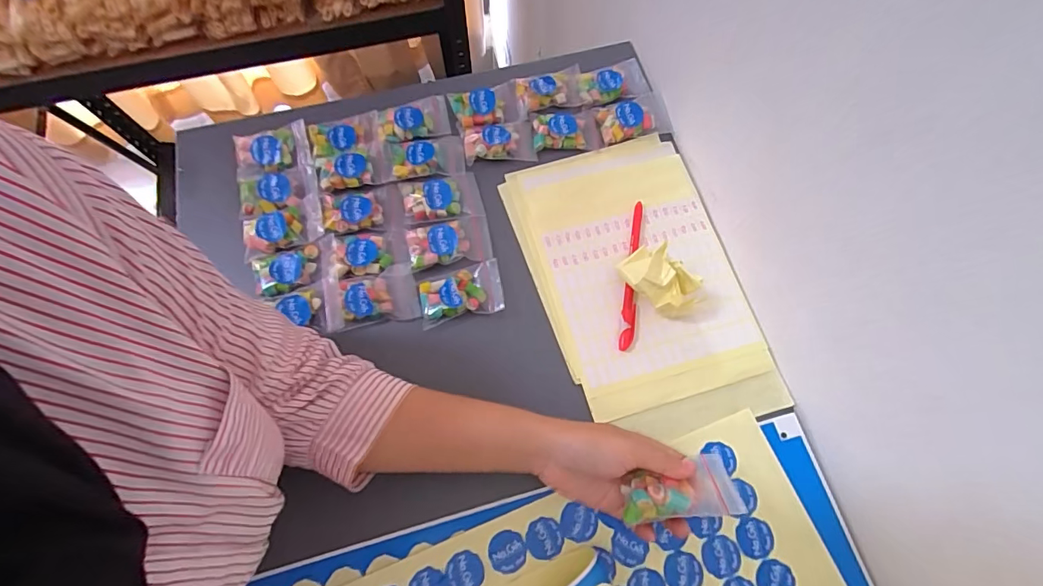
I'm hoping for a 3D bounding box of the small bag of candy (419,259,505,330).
[{"bbox_3d":[-0.054,-0.001,0.404,0.074,0.015,0.047,-13,71,-5],"label":"small bag of candy"}]

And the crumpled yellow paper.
[{"bbox_3d":[0.116,-0.011,0.396,0.047,0.040,0.064,-40,76,-13],"label":"crumpled yellow paper"}]

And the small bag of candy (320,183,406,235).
[{"bbox_3d":[-0.152,-0.079,0.435,0.072,0.014,0.047,-8,71,-4],"label":"small bag of candy"}]

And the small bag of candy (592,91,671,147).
[{"bbox_3d":[0.112,-0.180,0.470,0.073,0.013,0.045,-12,71,-5],"label":"small bag of candy"}]

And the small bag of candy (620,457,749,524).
[{"bbox_3d":[0.109,0.136,0.315,0.075,0.024,0.035,-9,71,-2],"label":"small bag of candy"}]

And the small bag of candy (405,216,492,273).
[{"bbox_3d":[-0.067,-0.049,0.421,0.075,0.012,0.047,-11,71,-5],"label":"small bag of candy"}]

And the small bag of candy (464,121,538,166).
[{"bbox_3d":[-0.022,-0.153,0.459,0.070,0.012,0.045,-7,71,-3],"label":"small bag of candy"}]

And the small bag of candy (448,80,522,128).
[{"bbox_3d":[-0.037,-0.200,0.481,0.071,0.011,0.053,-17,72,-6],"label":"small bag of candy"}]

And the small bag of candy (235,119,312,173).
[{"bbox_3d":[-0.247,-0.139,0.451,0.072,0.019,0.044,-10,71,-4],"label":"small bag of candy"}]

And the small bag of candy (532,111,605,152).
[{"bbox_3d":[0.046,-0.169,0.465,0.069,0.013,0.043,-7,71,-3],"label":"small bag of candy"}]

